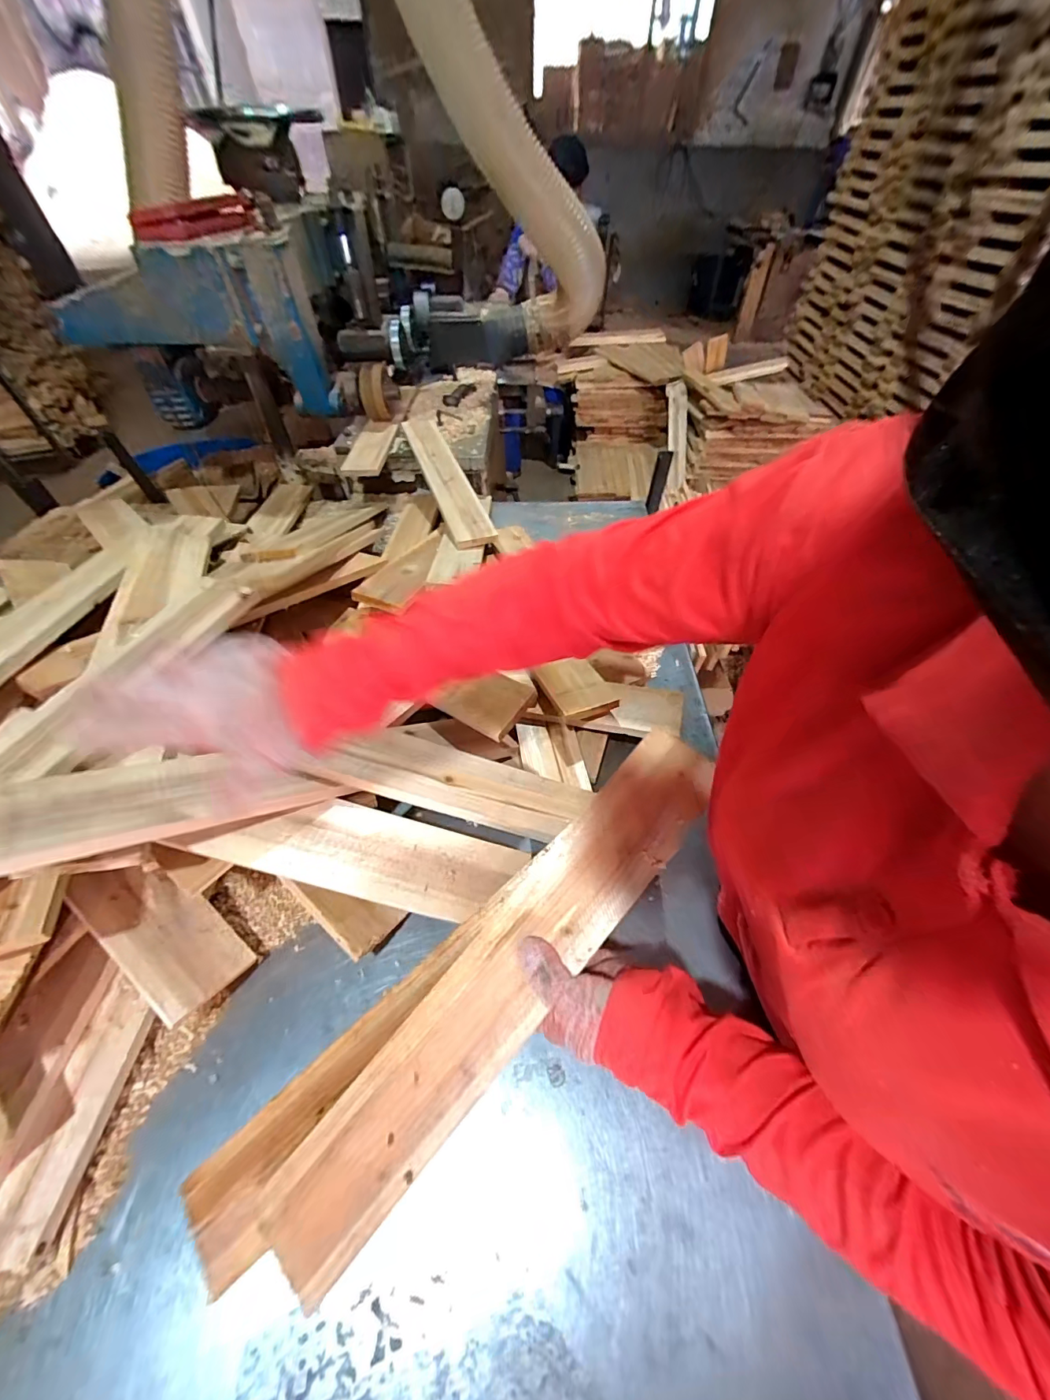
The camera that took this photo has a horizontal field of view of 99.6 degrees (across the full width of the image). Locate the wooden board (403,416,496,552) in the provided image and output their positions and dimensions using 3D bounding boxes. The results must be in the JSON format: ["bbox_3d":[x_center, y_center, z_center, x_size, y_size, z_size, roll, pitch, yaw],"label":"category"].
[{"bbox_3d":[-0.178,-0.498,0.953,0.090,0.028,0.543,-15,53,-14],"label":"wooden board"}]

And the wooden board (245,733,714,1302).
[{"bbox_3d":[-0.011,0.217,0.363,0.082,0.014,0.470,38,79,25],"label":"wooden board"}]

